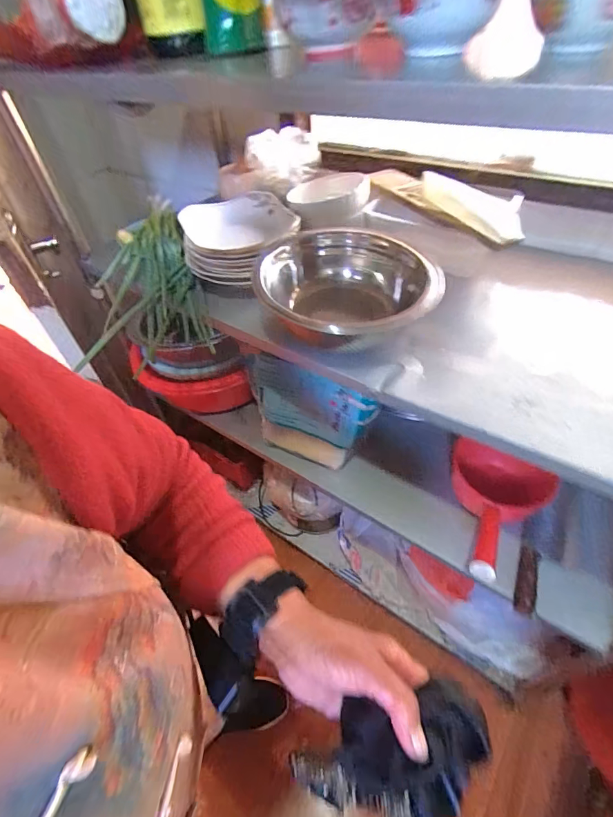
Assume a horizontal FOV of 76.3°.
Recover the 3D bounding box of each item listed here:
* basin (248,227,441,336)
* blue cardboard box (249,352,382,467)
[{"bbox_3d":[0.056,-0.172,0.599,0.242,0.102,0.257,-3,47,3],"label":"basin"},{"bbox_3d":[0.004,0.024,0.816,0.261,0.199,0.062,15,51,18],"label":"blue cardboard box"}]

